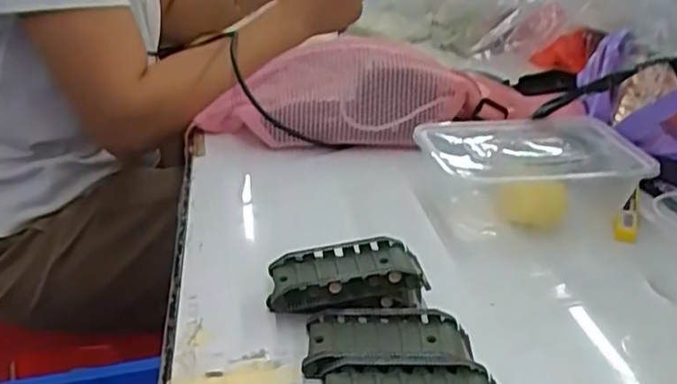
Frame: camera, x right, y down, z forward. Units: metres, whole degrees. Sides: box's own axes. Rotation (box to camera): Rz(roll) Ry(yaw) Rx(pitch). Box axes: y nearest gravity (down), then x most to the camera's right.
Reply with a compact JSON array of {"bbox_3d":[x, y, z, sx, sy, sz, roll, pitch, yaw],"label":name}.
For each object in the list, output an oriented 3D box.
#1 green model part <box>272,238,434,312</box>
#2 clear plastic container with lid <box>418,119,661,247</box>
[{"bbox_3d":[0.005,0.058,0.436,0.097,0.033,0.047,-1,27,-2],"label":"green model part"},{"bbox_3d":[0.154,-0.017,0.557,0.157,0.056,0.123,-5,28,-11],"label":"clear plastic container with lid"}]

